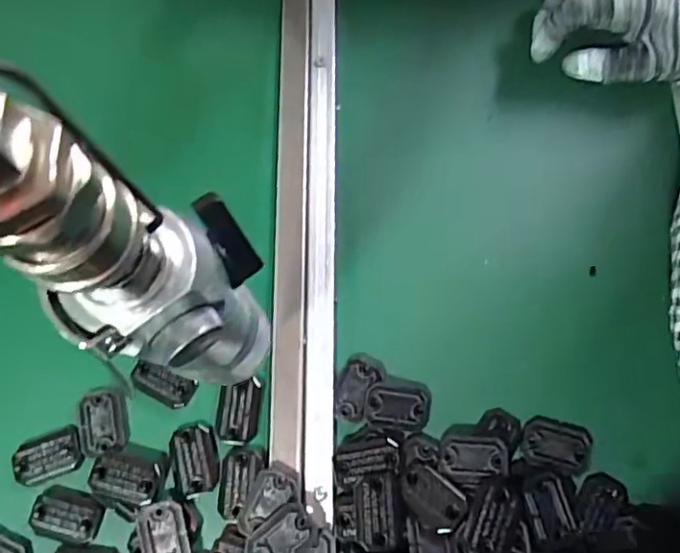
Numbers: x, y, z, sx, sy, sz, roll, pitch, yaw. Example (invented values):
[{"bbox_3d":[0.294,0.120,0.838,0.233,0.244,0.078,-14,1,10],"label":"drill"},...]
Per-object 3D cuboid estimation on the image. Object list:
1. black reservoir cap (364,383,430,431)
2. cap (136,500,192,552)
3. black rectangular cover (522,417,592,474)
[{"bbox_3d":[0.036,0.083,0.366,0.041,0.006,0.026,7,73,2],"label":"black reservoir cap"},{"bbox_3d":[-0.106,0.157,0.345,0.029,0.009,0.042,-13,74,-4],"label":"cap"},{"bbox_3d":[0.135,0.105,0.361,0.042,0.005,0.030,14,74,4],"label":"black rectangular cover"}]

